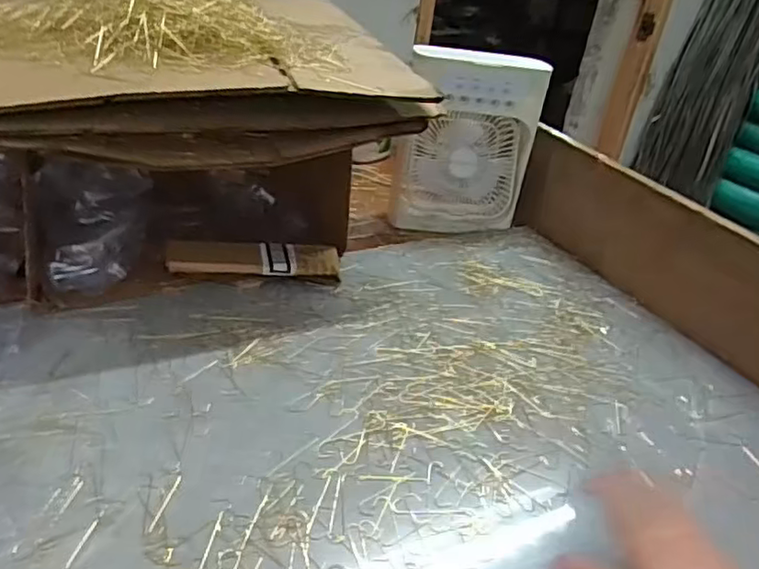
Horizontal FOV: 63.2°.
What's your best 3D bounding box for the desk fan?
[{"bbox_3d":[0.129,-0.210,0.914,0.191,0.255,0.067,3,32,-9],"label":"desk fan"}]

